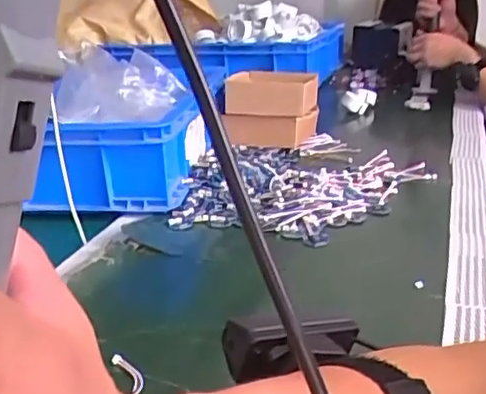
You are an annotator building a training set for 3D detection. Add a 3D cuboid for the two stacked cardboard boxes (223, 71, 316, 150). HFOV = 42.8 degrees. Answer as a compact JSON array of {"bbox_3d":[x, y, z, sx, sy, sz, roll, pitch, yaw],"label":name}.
[{"bbox_3d":[0.052,-0.150,1.069,0.146,0.115,0.161,0,20,7],"label":"two stacked cardboard boxes"}]

